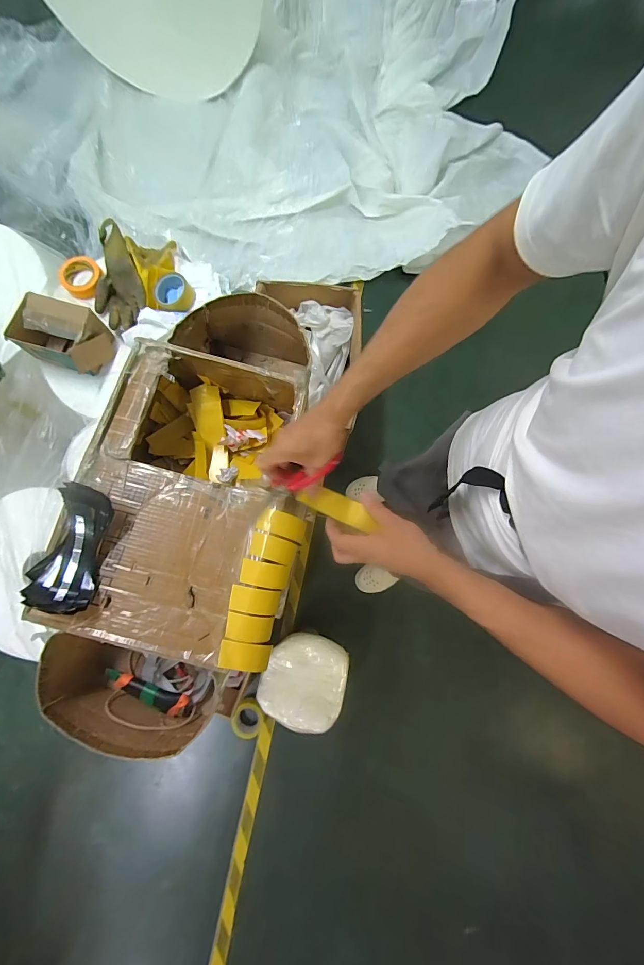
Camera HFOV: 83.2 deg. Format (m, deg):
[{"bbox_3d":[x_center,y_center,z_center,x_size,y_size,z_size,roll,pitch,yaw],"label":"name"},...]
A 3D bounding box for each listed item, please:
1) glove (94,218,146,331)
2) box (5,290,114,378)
[{"bbox_3d":[-0.539,-0.555,0.976,0.117,0.030,0.288,1,86,-16],"label":"glove"},{"bbox_3d":[-0.647,-0.366,0.906,0.208,0.091,0.135,18,80,2],"label":"box"}]

